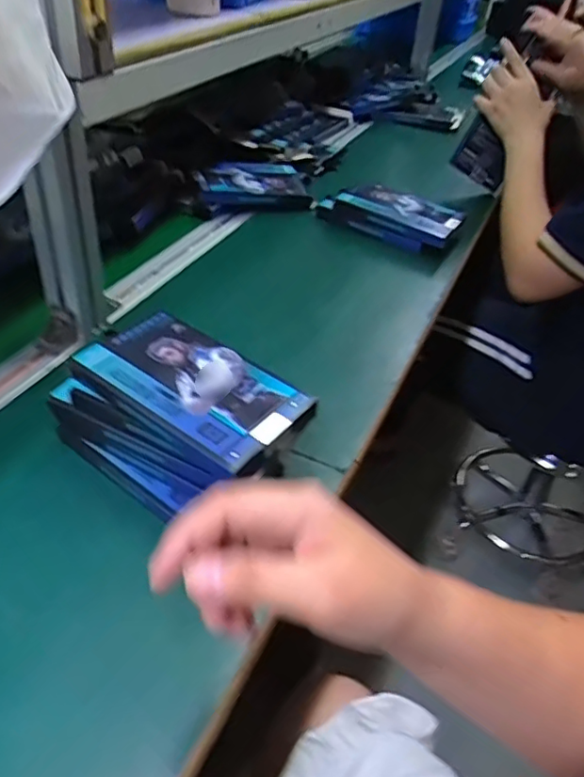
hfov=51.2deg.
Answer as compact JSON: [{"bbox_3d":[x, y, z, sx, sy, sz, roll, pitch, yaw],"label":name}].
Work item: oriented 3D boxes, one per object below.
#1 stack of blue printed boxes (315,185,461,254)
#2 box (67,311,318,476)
[{"bbox_3d":[0.139,-0.247,0.872,0.194,0.041,0.097,24,43,21],"label":"stack of blue printed boxes"},{"bbox_3d":[-0.075,-0.002,0.458,0.167,0.021,0.094,27,44,23],"label":"box"}]

